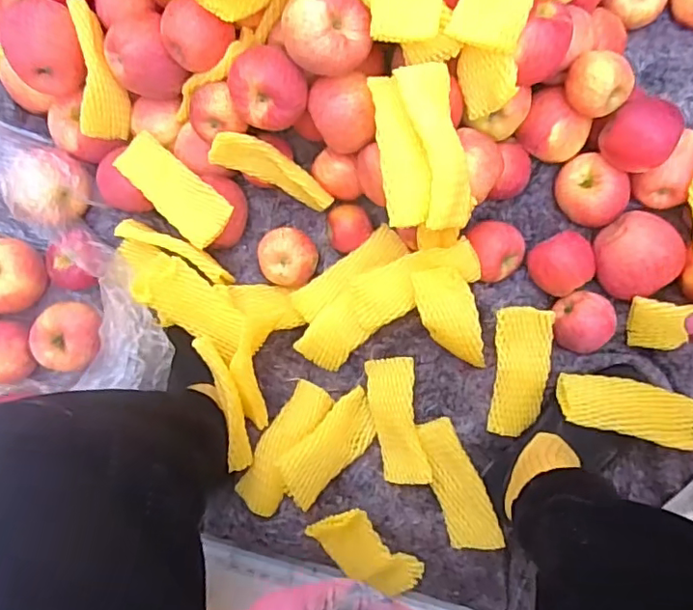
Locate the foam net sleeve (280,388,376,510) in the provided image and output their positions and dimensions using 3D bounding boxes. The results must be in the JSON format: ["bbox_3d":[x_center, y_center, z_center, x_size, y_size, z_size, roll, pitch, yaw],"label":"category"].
[{"bbox_3d":[-0.016,0.162,0.654,0.061,0.042,0.141,46,56,5],"label":"foam net sleeve"}]

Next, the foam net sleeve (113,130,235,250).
[{"bbox_3d":[-0.203,-0.136,0.663,0.147,0.022,0.060,40,95,5],"label":"foam net sleeve"}]

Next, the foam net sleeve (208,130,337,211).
[{"bbox_3d":[-0.083,-0.153,0.648,0.146,0.028,0.042,25,94,-18],"label":"foam net sleeve"}]

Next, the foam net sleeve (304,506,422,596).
[{"bbox_3d":[0.027,0.285,0.646,0.142,0.023,0.059,38,95,-12],"label":"foam net sleeve"}]

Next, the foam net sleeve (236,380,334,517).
[{"bbox_3d":[-0.072,0.163,0.649,0.052,0.029,0.153,27,77,6],"label":"foam net sleeve"}]

